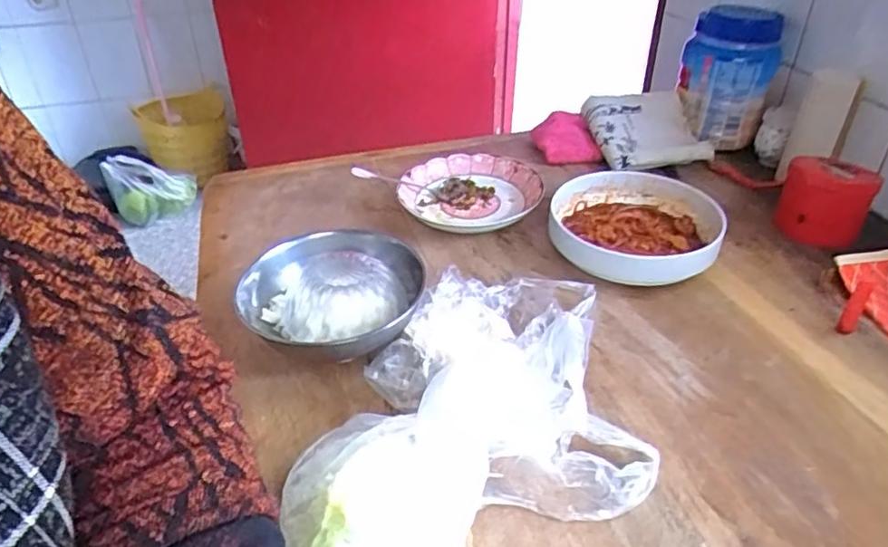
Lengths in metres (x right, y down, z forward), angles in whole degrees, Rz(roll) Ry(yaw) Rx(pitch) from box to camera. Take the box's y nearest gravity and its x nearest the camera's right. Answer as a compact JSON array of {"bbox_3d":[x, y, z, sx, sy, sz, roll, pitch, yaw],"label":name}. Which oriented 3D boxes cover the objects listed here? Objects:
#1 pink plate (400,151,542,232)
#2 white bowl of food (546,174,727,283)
[{"bbox_3d":[0.043,-0.119,0.905,0.191,0.039,0.178,-1,36,1],"label":"pink plate"},{"bbox_3d":[0.238,-0.060,0.799,0.195,0.055,0.214,-1,36,1],"label":"white bowl of food"}]

